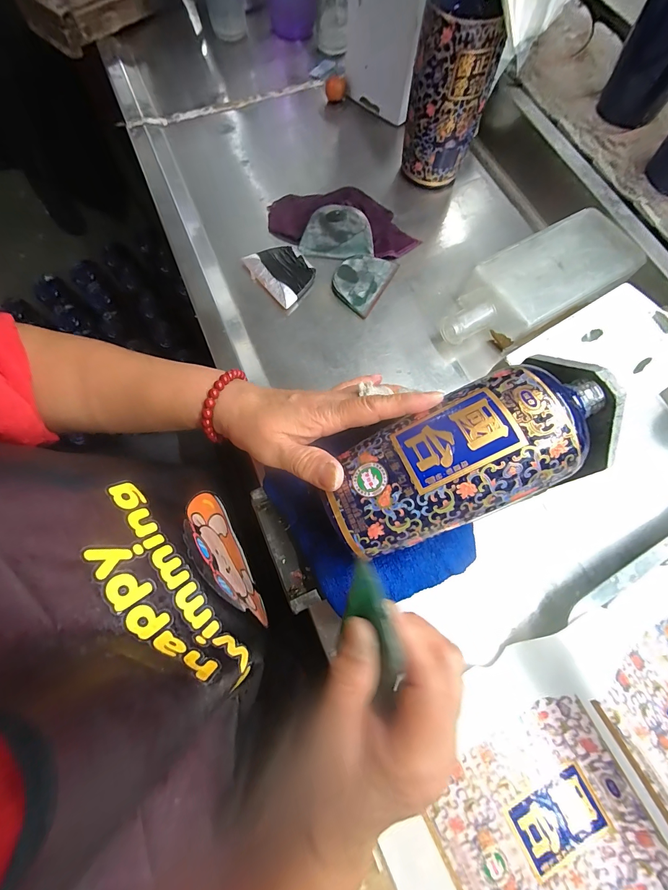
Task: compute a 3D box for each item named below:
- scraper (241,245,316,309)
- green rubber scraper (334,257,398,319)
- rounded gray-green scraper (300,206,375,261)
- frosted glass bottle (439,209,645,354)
[{"bbox_3d":[-0.058,-0.200,0.406,0.060,0.006,0.083,-34,75,-11],"label":"scraper"},{"bbox_3d":[0.032,-0.190,0.400,0.056,0.009,0.082,28,73,8],"label":"green rubber scraper"},{"bbox_3d":[0.006,-0.247,0.407,0.082,0.010,0.055,12,104,1],"label":"rounded gray-green scraper"},{"bbox_3d":[0.221,-0.169,0.389,0.232,0.052,0.098,-30,74,-10],"label":"frosted glass bottle"}]

